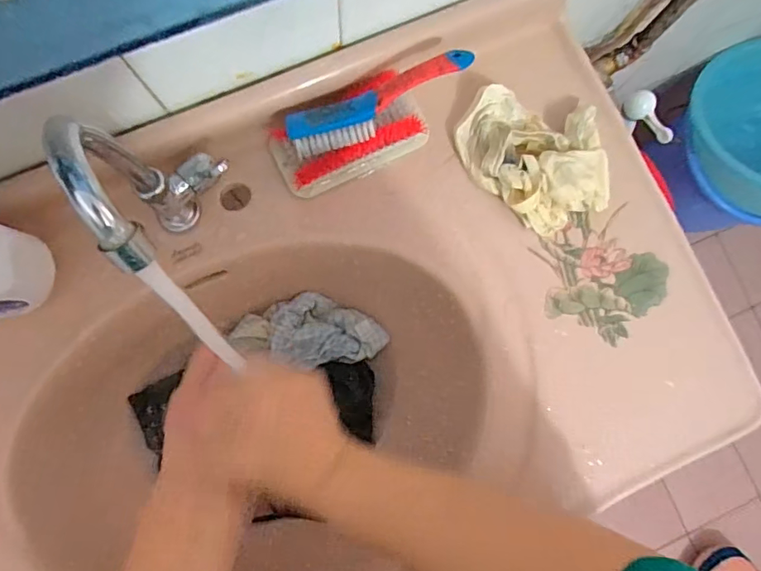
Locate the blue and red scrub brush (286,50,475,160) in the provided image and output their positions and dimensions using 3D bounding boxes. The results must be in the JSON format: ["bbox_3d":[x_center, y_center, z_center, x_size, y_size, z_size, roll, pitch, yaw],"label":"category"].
[{"bbox_3d":[-0.001,-0.149,0.406,0.152,0.032,0.034,-26,82,10],"label":"blue and red scrub brush"}]

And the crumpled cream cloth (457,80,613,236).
[{"bbox_3d":[0.142,-0.120,0.438,0.142,0.035,0.115,41,83,5],"label":"crumpled cream cloth"}]

